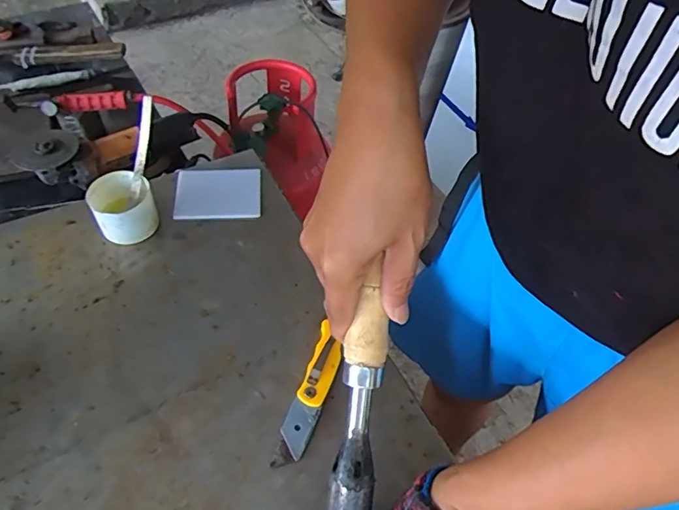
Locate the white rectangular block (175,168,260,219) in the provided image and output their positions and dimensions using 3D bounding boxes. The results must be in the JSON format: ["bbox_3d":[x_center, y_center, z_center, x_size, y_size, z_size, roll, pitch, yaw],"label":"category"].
[{"bbox_3d":[-0.148,-0.076,0.621,0.101,0.008,0.080,-2,53,-5],"label":"white rectangular block"}]

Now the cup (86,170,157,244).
[{"bbox_3d":[-0.241,-0.052,0.567,0.065,0.054,0.062,2,52,-2],"label":"cup"}]

